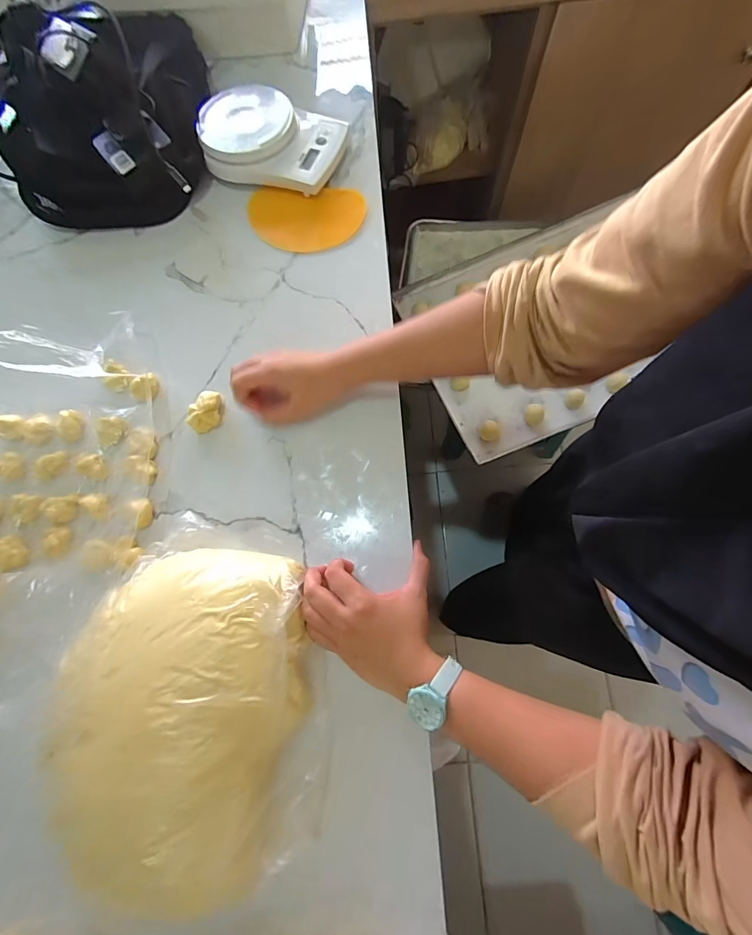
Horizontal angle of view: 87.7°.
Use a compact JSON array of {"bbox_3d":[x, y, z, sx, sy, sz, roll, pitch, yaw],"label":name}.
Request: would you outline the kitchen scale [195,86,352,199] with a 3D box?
[{"bbox_3d":[-0.139,-0.437,0.516,0.182,0.045,0.129,16,76,8],"label":"kitchen scale"}]

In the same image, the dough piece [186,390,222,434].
[{"bbox_3d":[-0.191,-0.062,0.438,0.032,0.027,0.043,4,75,5],"label":"dough piece"}]

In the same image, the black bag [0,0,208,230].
[{"bbox_3d":[-0.371,-0.479,0.522,0.268,0.111,0.301,-5,74,2],"label":"black bag"}]

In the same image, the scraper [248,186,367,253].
[{"bbox_3d":[-0.091,-0.322,0.506,0.148,0.006,0.092,0,79,3],"label":"scraper"}]

